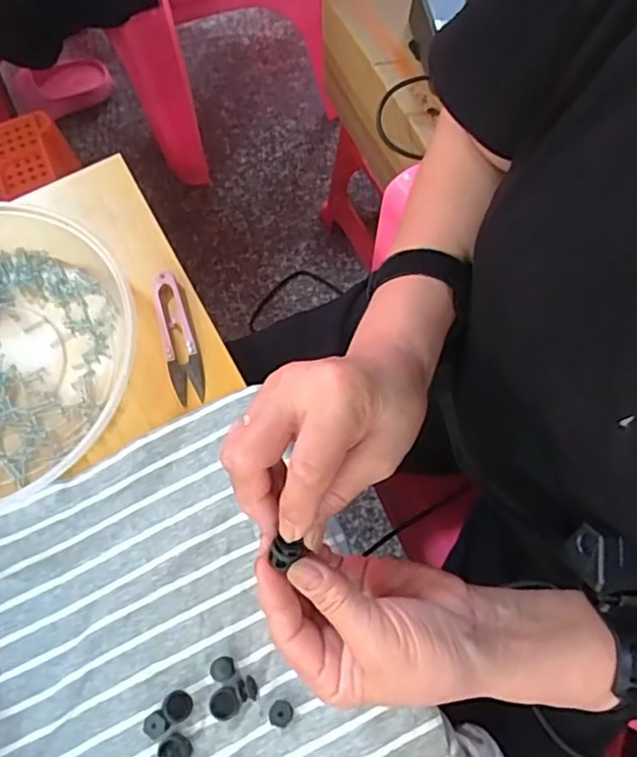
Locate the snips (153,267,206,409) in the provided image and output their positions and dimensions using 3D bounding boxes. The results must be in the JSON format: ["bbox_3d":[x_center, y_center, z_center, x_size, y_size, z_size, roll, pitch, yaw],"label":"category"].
[{"bbox_3d":[-0.103,-0.031,0.448,0.024,0.014,0.101,-15,71,-6],"label":"snips"}]

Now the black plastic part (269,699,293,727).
[{"bbox_3d":[-0.022,0.198,0.363,0.014,0.006,0.014,0,70,0],"label":"black plastic part"}]

